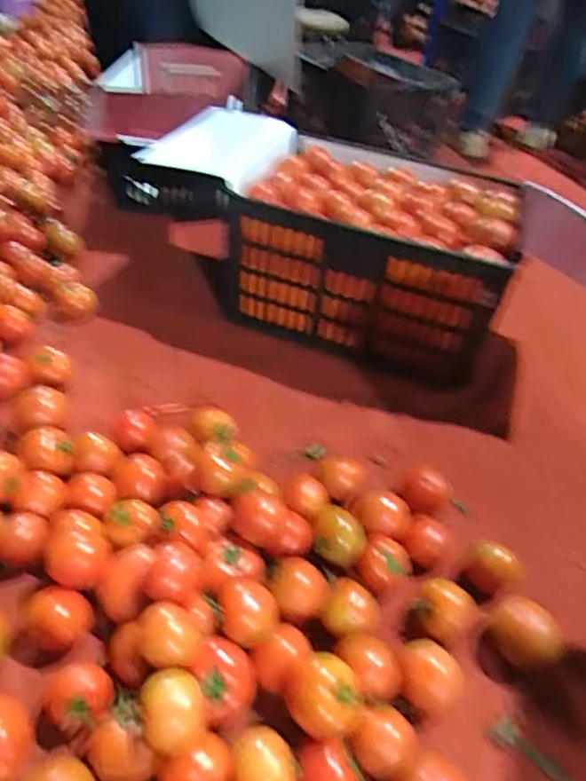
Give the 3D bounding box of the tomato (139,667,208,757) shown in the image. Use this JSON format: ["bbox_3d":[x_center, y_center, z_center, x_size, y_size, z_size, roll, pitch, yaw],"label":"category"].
[{"bbox_3d":[-0.109,0.295,0.484,0.055,0.047,0.062,-9,46,-16],"label":"tomato"}]

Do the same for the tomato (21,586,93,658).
[{"bbox_3d":[-0.249,0.247,0.569,0.059,0.058,0.054,4,44,-3],"label":"tomato"}]

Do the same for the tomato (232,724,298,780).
[{"bbox_3d":[-0.027,0.355,0.492,0.055,0.047,0.068,-10,46,-16],"label":"tomato"}]

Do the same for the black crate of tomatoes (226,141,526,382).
[{"bbox_3d":[0.160,-0.259,1.012,0.434,0.246,0.356,17,45,10],"label":"black crate of tomatoes"}]

